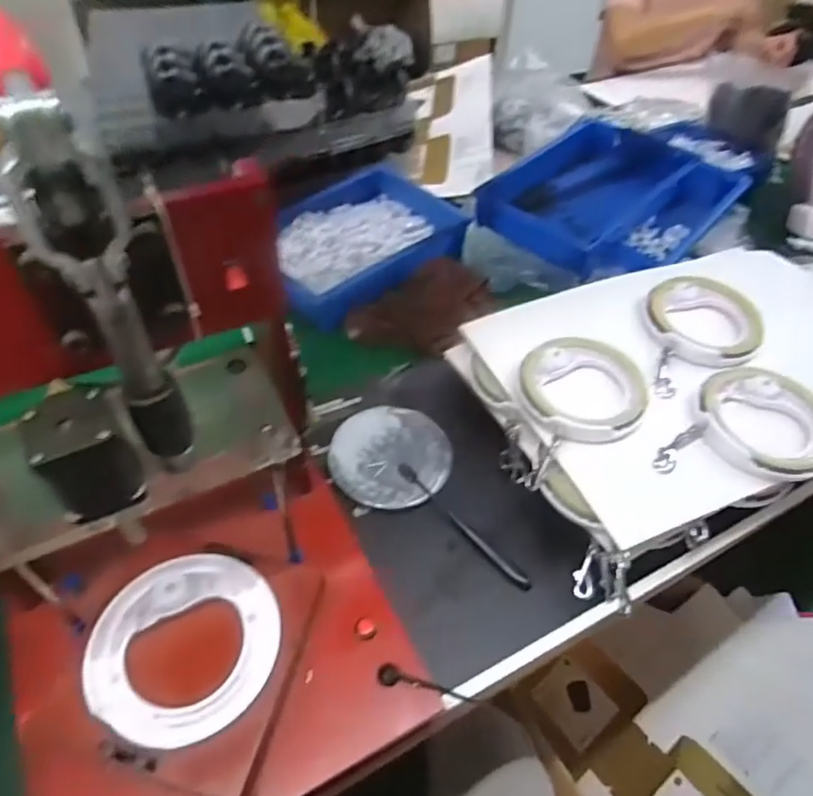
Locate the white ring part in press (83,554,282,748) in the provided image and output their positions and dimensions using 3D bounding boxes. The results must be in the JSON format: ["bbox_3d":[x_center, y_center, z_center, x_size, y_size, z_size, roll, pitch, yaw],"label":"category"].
[{"bbox_3d":[-0.164,0.180,0.429,0.134,0.013,0.131,1,47,-1],"label":"white ring part in press"}]

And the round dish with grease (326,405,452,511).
[{"bbox_3d":[-0.018,0.064,0.640,0.124,0.017,0.124,3,54,-5],"label":"round dish with grease"}]

